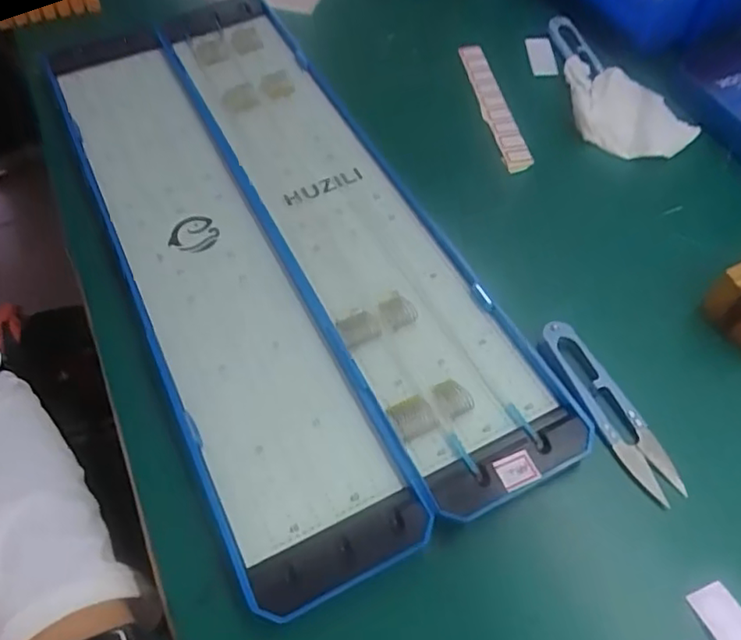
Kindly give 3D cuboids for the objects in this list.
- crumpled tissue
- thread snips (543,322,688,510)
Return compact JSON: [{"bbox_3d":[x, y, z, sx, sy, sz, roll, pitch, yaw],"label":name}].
[{"bbox_3d":[0.162,-0.142,0.425,0.055,0.023,0.102,-30,61,-16],"label":"crumpled tissue"},{"bbox_3d":[0.121,0.044,0.316,0.025,0.017,0.099,-23,59,-15],"label":"thread snips"}]

